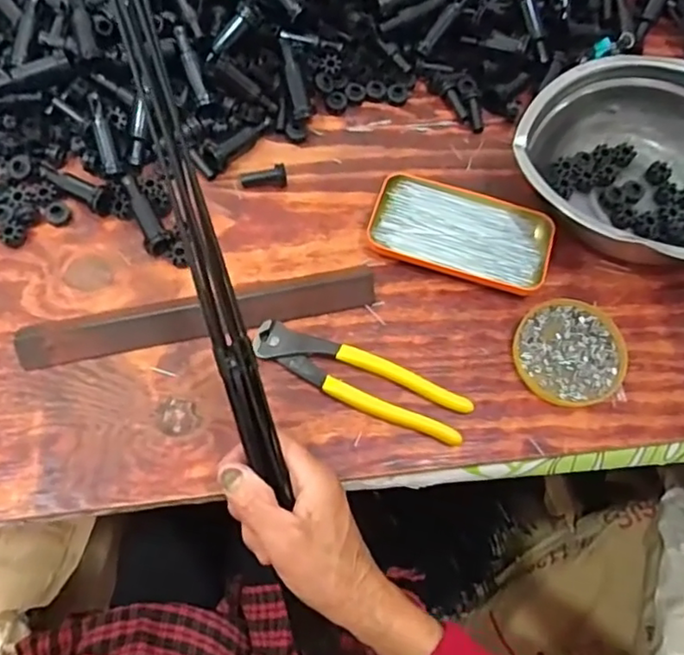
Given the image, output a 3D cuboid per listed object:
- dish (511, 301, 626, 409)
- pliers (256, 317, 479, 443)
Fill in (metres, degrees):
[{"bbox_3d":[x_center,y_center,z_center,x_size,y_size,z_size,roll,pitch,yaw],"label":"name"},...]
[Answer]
[{"bbox_3d":[0.174,0.018,0.469,0.081,0.012,0.083,1,66,-3],"label":"dish"},{"bbox_3d":[0.013,0.038,0.450,0.161,0.015,0.039,23,67,7],"label":"pliers"}]

